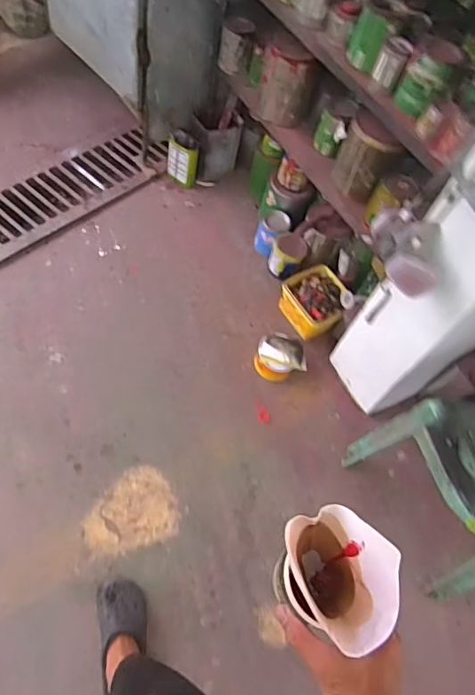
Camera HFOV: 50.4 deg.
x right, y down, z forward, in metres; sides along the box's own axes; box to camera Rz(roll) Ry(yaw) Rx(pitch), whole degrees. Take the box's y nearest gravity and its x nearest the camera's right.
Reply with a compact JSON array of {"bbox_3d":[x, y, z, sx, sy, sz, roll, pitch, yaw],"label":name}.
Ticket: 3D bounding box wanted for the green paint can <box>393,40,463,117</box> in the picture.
[{"bbox_3d":[0.443,-0.631,1.190,0.106,0.123,0.106,5,60,-9],"label":"green paint can"}]

